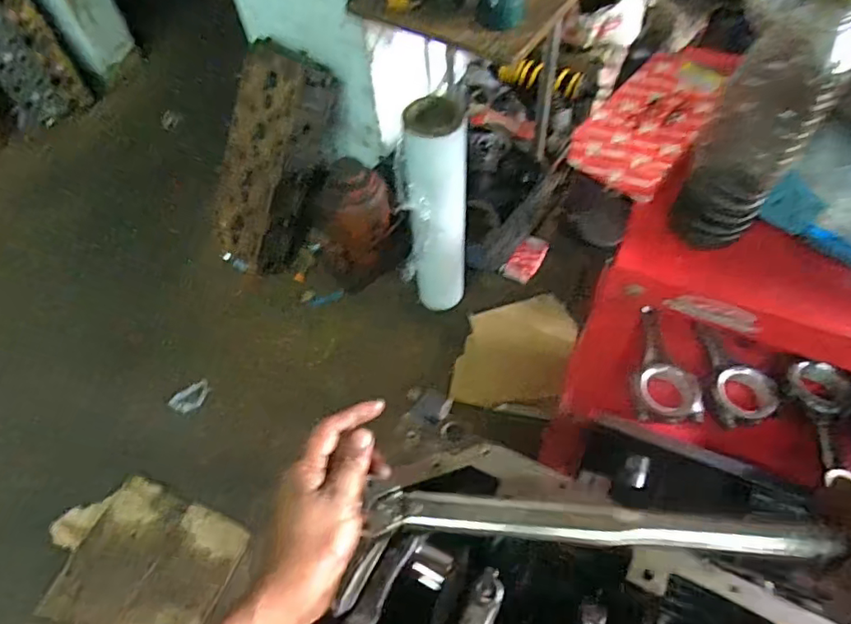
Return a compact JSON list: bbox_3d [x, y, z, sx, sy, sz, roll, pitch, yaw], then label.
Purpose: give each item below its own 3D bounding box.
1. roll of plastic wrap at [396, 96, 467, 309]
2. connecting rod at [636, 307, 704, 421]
[{"bbox_3d":[0.018,-0.167,1.057,0.120,0.498,0.079,-2,58,3],"label":"roll of plastic wrap"},{"bbox_3d":[0.324,0.070,0.760,0.087,0.040,0.171,0,58,4],"label":"connecting rod"}]

